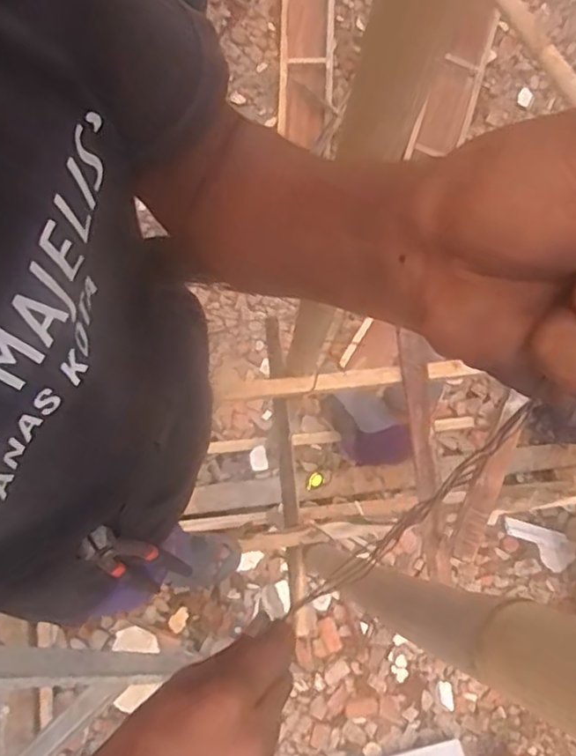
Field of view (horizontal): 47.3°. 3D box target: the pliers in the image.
[{"bbox_3d":[-0.128,0.162,0.576,0.047,0.234,0.013,-30,66,-9],"label":"pliers"}]

